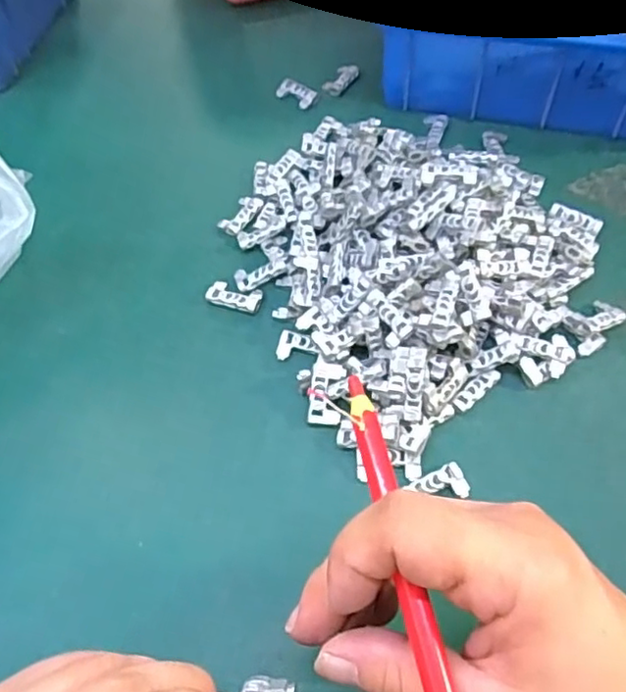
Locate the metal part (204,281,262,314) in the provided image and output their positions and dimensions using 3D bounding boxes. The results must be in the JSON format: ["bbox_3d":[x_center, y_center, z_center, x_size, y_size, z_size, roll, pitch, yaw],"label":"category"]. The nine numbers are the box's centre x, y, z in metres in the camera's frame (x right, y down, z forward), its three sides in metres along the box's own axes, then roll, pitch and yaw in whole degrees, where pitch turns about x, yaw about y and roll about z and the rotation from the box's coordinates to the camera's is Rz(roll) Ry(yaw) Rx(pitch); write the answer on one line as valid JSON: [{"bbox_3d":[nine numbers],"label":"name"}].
[{"bbox_3d":[-0.044,-0.028,0.352,0.031,0.005,0.016,15,59,12],"label":"metal part"}]

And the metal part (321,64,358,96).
[{"bbox_3d":[0.022,-0.197,0.458,0.014,0.008,0.031,30,63,20],"label":"metal part"}]

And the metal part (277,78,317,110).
[{"bbox_3d":[-0.011,-0.183,0.453,0.030,0.010,0.018,31,64,21],"label":"metal part"}]

